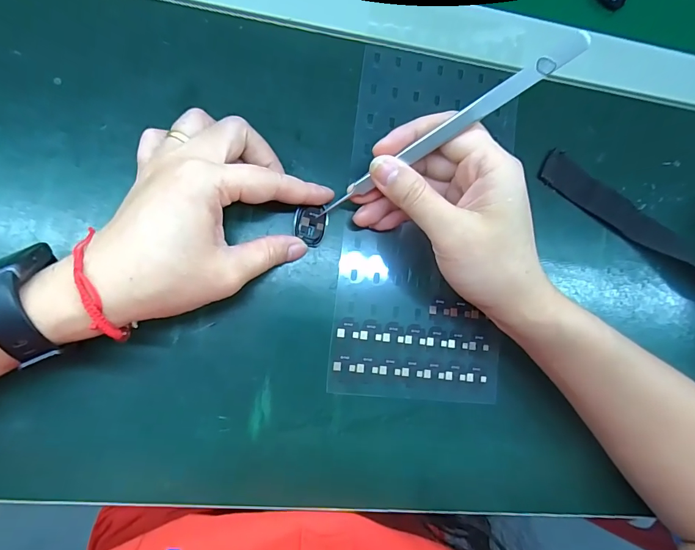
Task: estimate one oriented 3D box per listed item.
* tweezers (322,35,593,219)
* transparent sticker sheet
[{"bbox_3d":[0.048,-0.074,0.219,0.156,0.005,0.009,-29,93,21],"label":"tweezers"},{"bbox_3d":[0.054,-0.034,0.268,0.110,0.006,0.226,6,86,-9],"label":"transparent sticker sheet"}]

